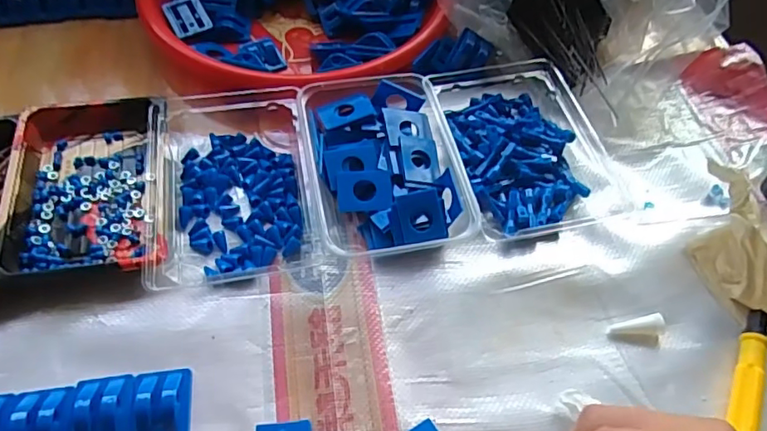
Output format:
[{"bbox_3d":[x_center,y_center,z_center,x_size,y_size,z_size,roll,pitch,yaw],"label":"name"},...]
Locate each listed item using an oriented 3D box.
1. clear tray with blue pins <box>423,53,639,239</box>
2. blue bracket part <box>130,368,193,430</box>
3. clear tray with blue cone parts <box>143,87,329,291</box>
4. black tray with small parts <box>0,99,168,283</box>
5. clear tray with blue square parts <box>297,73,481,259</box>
[{"bbox_3d":[0.118,-0.065,0.455,0.133,0.031,0.180,-11,58,-10],"label":"clear tray with blue pins"},{"bbox_3d":[-0.137,0.115,0.334,0.033,0.016,0.045,-5,57,-6],"label":"blue bracket part"},{"bbox_3d":[-0.118,-0.038,0.422,0.116,0.031,0.187,-9,57,-9],"label":"clear tray with blue cone parts"},{"bbox_3d":[-0.221,-0.027,0.409,0.111,0.030,0.163,-8,57,-8],"label":"black tray with small parts"},{"bbox_3d":[-0.002,-0.041,0.428,0.113,0.035,0.156,-12,58,-10],"label":"clear tray with blue square parts"}]

